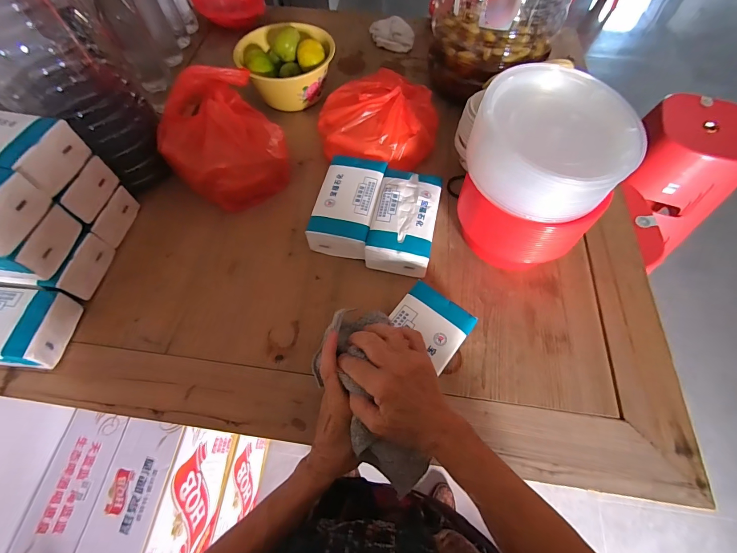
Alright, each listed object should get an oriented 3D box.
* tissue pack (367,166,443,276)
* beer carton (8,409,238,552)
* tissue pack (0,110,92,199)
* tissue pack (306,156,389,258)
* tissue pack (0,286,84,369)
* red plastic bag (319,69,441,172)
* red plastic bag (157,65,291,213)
[{"bbox_3d":[0.055,-0.083,0.516,0.088,0.067,0.161,11,61,7],"label":"tissue pack"},{"bbox_3d":[-0.477,0.450,0.709,0.226,0.256,0.278,6,64,4],"label":"beer carton"},{"bbox_3d":[-0.471,-0.163,0.436,0.163,0.058,0.092,10,64,6],"label":"tissue pack"},{"bbox_3d":[-0.031,-0.104,0.531,0.089,0.062,0.162,11,61,6],"label":"tissue pack"},{"bbox_3d":[-0.486,0.065,0.446,0.159,0.059,0.094,2,61,2],"label":"tissue pack"},{"bbox_3d":[0.019,-0.267,0.589,0.198,0.086,0.170,-20,63,-10],"label":"red plastic bag"},{"bbox_3d":[-0.232,-0.214,0.552,0.178,0.137,0.171,-37,67,-18],"label":"red plastic bag"}]

